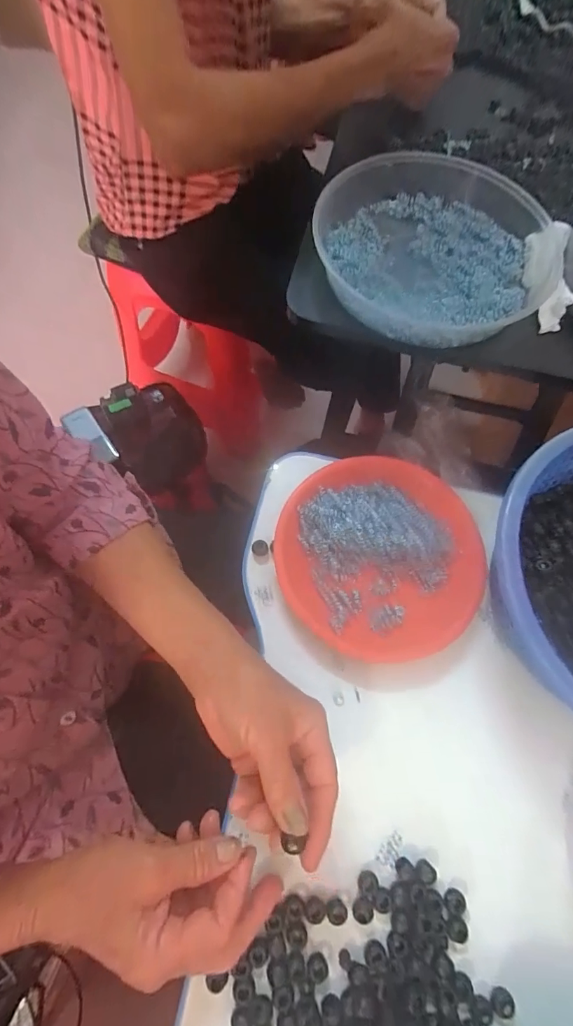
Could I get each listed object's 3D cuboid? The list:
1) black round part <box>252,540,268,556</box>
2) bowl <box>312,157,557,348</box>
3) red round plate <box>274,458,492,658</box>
[{"bbox_3d":[-0.026,0.035,0.434,0.016,0.007,0.014,0,69,-3],"label":"black round part"},{"bbox_3d":[0.137,-0.264,0.428,0.204,0.054,0.216,15,69,3],"label":"bowl"},{"bbox_3d":[0.090,0.039,0.421,0.195,0.042,0.186,1,69,-2],"label":"red round plate"}]

